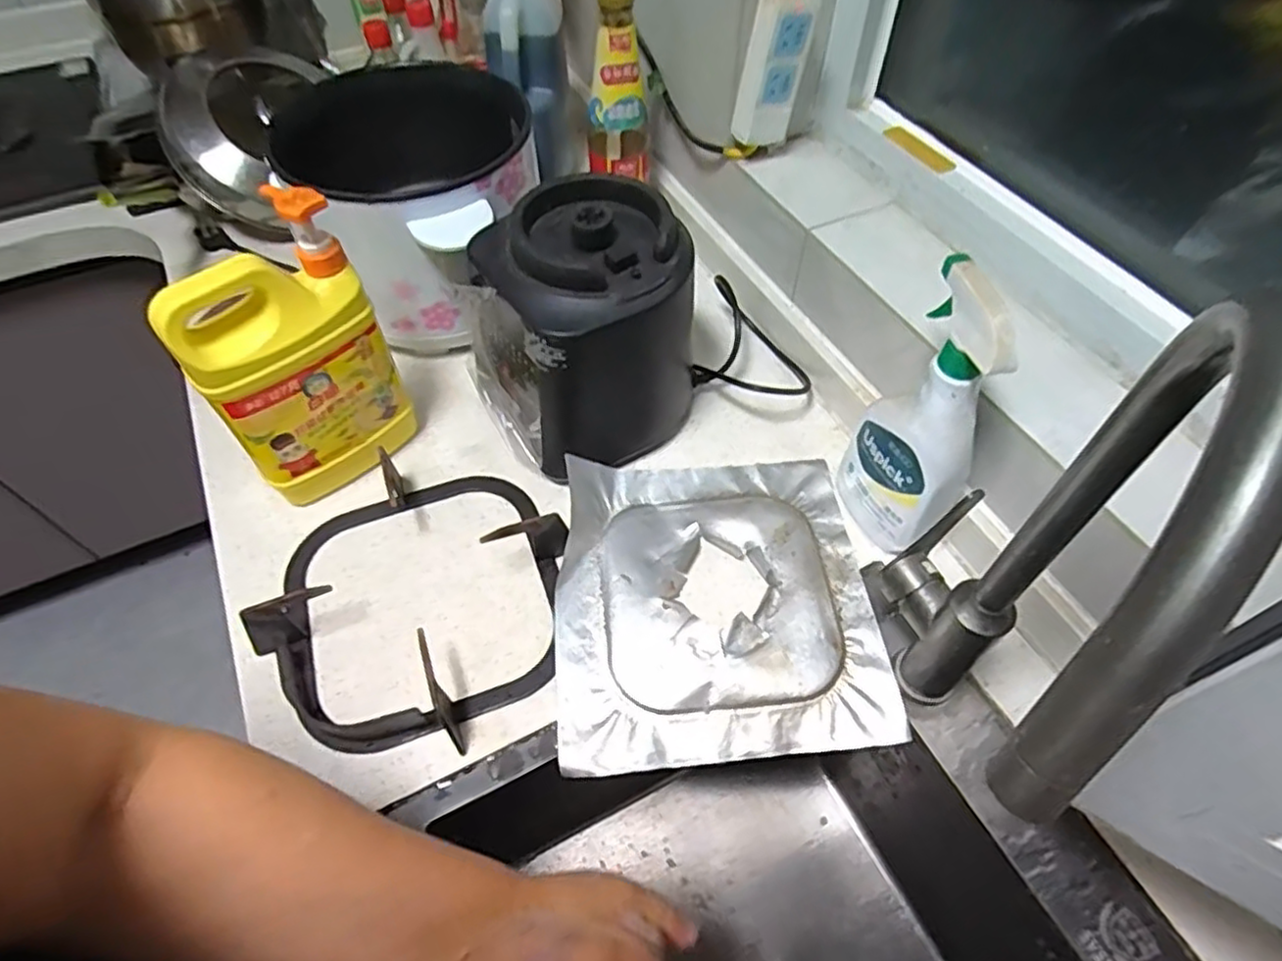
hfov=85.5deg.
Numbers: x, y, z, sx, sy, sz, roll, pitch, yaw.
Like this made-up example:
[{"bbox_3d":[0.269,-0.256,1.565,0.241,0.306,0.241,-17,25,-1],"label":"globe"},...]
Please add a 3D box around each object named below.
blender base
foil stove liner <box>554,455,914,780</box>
[{"bbox_3d":[-0.038,-0.134,0.628,0.171,0.206,0.165,-19,58,-13],"label":"blender base"},{"bbox_3d":[0.060,0.090,0.569,0.257,0.031,0.255,-5,56,-4],"label":"foil stove liner"}]

